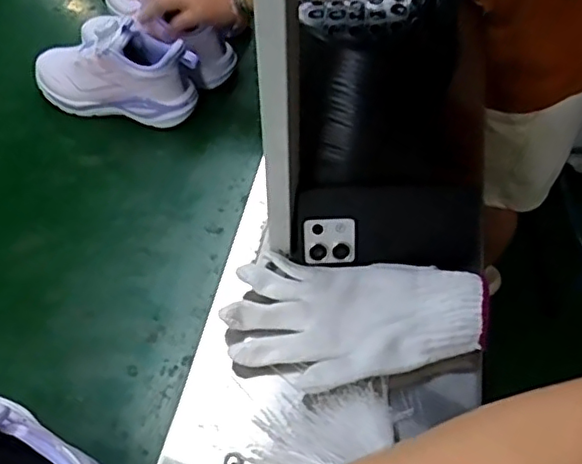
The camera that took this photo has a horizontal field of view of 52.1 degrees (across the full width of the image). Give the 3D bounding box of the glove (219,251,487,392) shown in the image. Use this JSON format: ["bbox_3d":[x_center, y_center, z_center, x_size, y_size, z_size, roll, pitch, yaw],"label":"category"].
[{"bbox_3d":[0.054,0.071,0.500,0.207,0.034,0.121,8,51,1],"label":"glove"}]

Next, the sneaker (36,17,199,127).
[{"bbox_3d":[-0.214,-0.194,0.710,0.207,0.108,0.071,9,52,6],"label":"sneaker"}]

